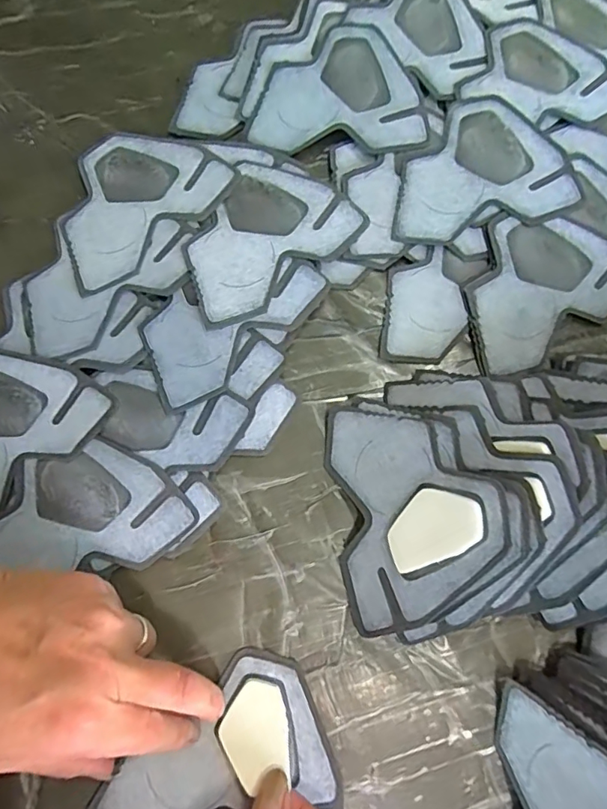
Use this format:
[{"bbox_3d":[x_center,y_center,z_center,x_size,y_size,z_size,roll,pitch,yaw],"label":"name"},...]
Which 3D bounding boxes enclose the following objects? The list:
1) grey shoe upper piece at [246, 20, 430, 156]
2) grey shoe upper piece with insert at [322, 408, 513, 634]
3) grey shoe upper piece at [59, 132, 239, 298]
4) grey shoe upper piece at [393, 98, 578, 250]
[{"bbox_3d":[0.022,-0.223,0.343,0.120,0.007,0.098,-11,78,-2],"label":"grey shoe upper piece"},{"bbox_3d":[0.061,0.056,0.269,0.100,0.011,0.125,-22,67,31],"label":"grey shoe upper piece with insert"},{"bbox_3d":[-0.120,-0.141,0.327,0.093,0.006,0.125,44,81,8],"label":"grey shoe upper piece"},{"bbox_3d":[0.120,-0.166,0.333,0.124,0.006,0.095,-10,78,-2],"label":"grey shoe upper piece"}]

